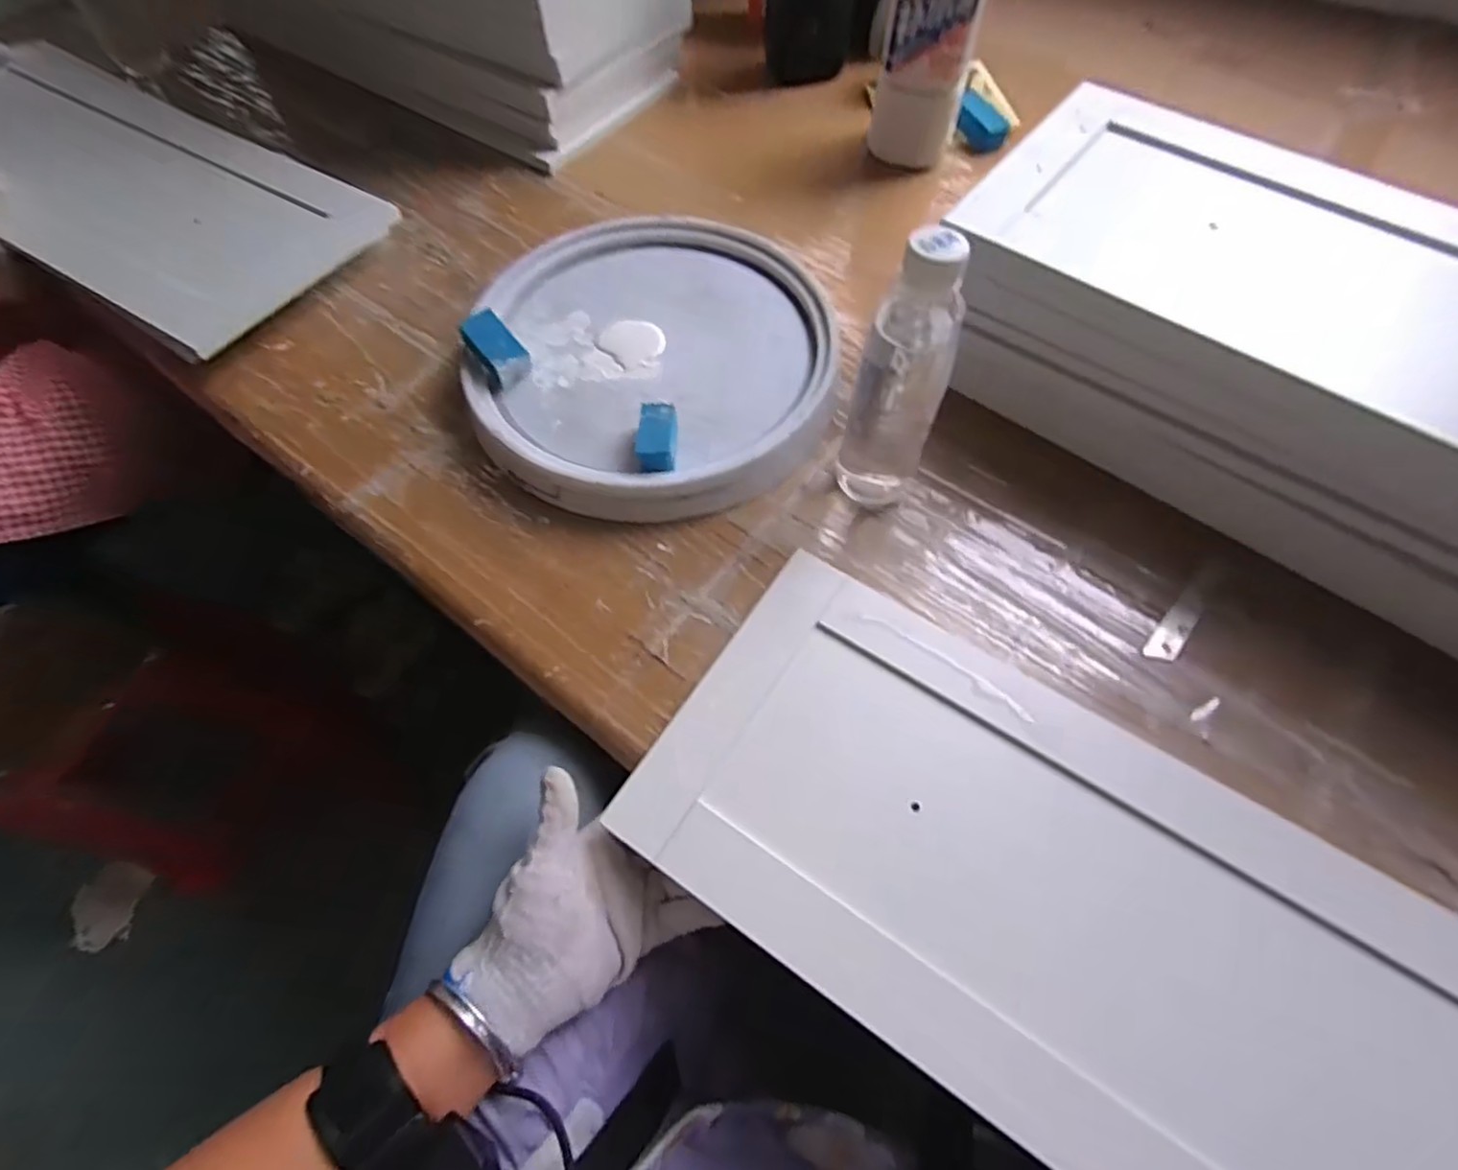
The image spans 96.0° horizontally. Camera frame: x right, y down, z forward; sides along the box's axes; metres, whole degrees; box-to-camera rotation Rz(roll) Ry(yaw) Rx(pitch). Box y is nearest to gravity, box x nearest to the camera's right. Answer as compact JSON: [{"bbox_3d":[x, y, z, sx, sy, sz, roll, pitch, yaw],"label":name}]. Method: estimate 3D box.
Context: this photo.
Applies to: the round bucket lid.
[{"bbox_3d":[-0.056,-0.188,0.537,0.273,0.036,0.297,0,61,1],"label":"round bucket lid"}]

